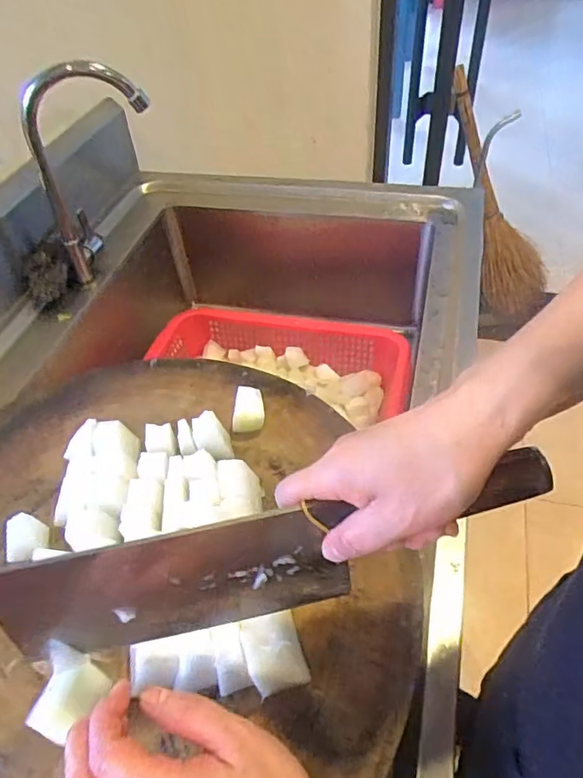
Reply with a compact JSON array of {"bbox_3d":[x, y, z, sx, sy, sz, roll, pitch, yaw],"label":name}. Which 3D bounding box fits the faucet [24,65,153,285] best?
[{"bbox_3d":[-0.274,-0.308,0.773,0.169,0.280,0.088,-22,49,-14],"label":"faucet"}]

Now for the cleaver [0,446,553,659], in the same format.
[{"bbox_3d":[-0.008,0.099,0.312,0.310,0.094,0.019,-15,48,0],"label":"cleaver"}]

